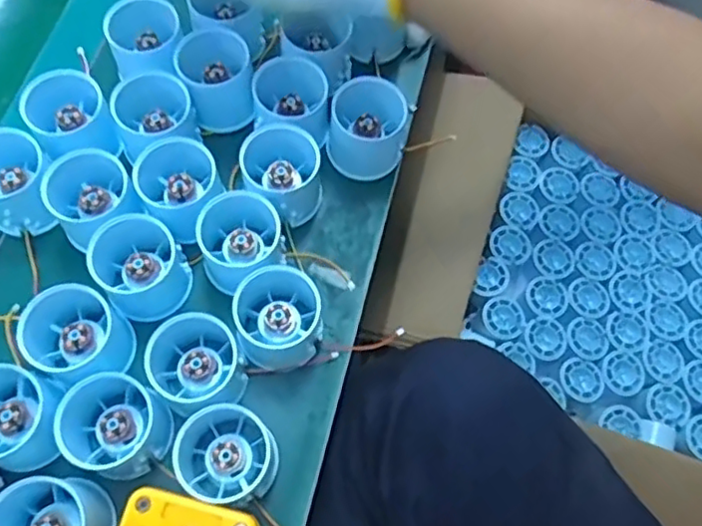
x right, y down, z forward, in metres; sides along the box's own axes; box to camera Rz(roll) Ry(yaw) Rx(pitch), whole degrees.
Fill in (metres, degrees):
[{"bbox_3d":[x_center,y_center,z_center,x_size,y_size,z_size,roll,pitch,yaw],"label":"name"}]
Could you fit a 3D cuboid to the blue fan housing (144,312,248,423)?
[{"bbox_3d":[-0.096,0.060,0.391,0.054,0.032,0.064,-29,72,-14],"label":"blue fan housing"}]

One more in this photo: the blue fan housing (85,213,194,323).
[{"bbox_3d":[-0.133,0.002,0.407,0.053,0.047,0.058,1,68,-2],"label":"blue fan housing"}]

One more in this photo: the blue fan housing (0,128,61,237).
[{"bbox_3d":[-0.220,-0.050,0.423,0.049,0.053,0.056,-31,72,-14],"label":"blue fan housing"}]

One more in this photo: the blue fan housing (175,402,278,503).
[{"bbox_3d":[-0.073,0.109,0.371,0.054,0.040,0.059,1,68,-2],"label":"blue fan housing"}]

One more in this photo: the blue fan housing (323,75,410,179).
[{"bbox_3d":[0.012,-0.097,0.452,0.052,0.053,0.059,9,67,1],"label":"blue fan housing"}]

